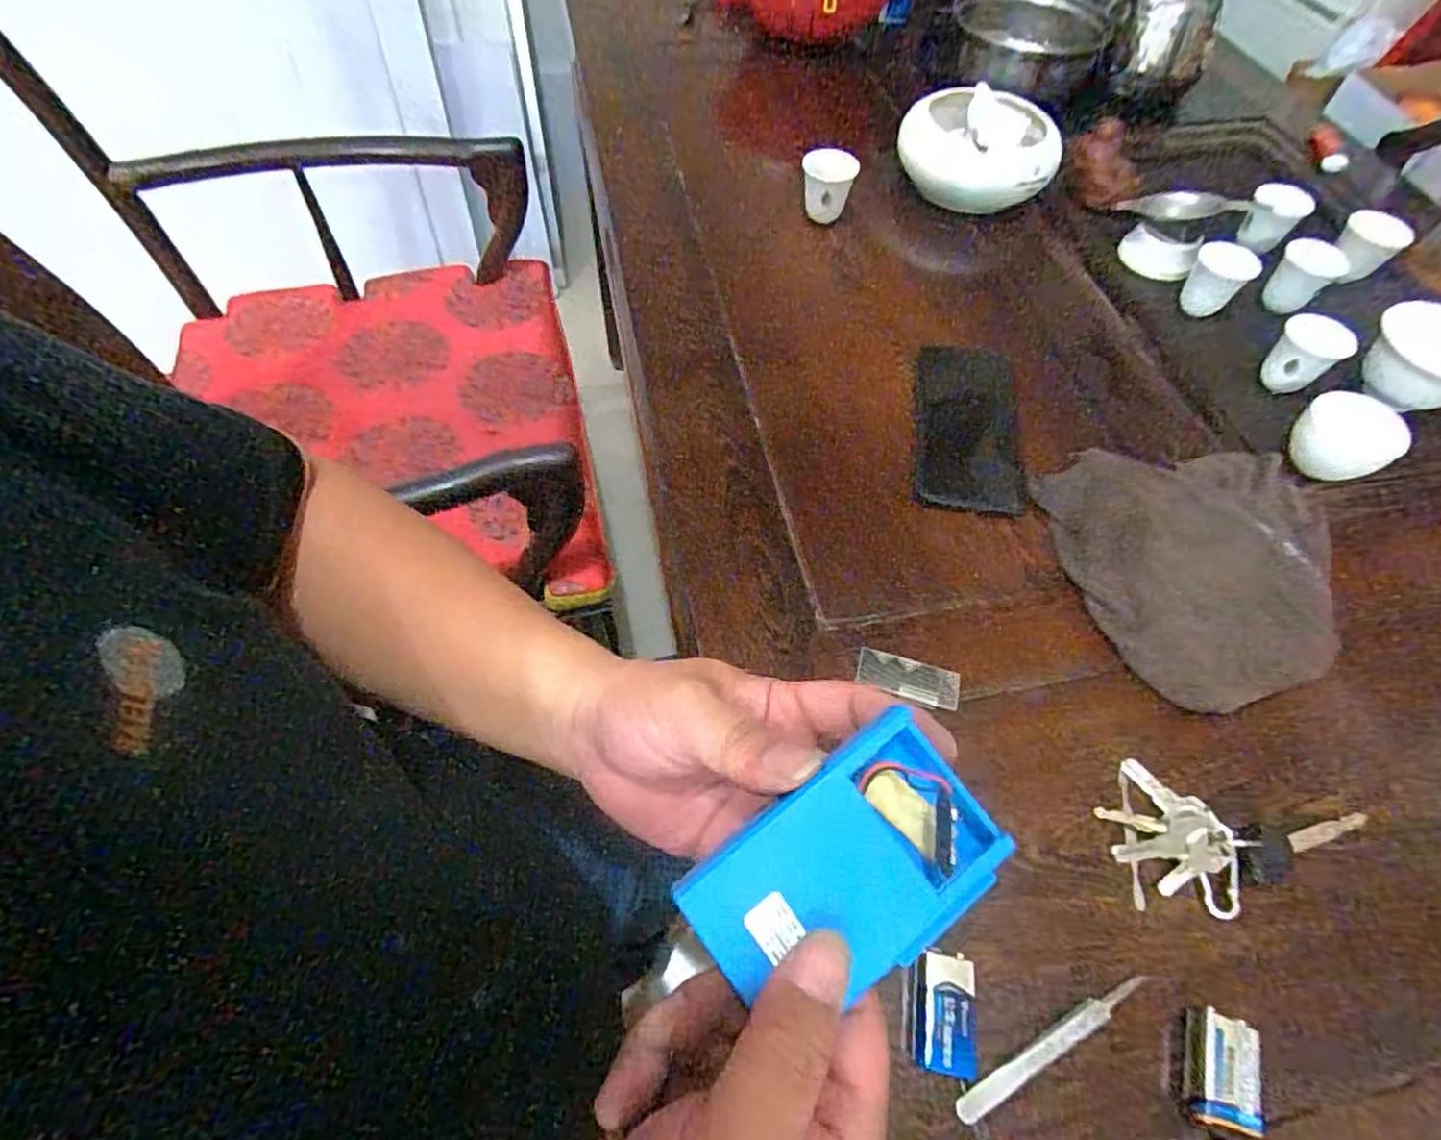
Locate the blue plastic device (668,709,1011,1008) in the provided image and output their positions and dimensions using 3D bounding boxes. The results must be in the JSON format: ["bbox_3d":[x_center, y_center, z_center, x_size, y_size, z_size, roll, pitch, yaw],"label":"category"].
[{"bbox_3d":[0.044,0.103,0.233,0.102,0.024,0.061,-31,65,-18],"label":"blue plastic device"}]

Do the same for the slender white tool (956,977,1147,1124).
[{"bbox_3d":[0.155,0.219,0.318,0.111,0.006,0.011,-24,63,-15],"label":"slender white tool"}]

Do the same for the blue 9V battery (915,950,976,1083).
[{"bbox_3d":[0.102,0.203,0.315,0.025,0.018,0.047,9,59,3],"label":"blue 9V battery"}]

